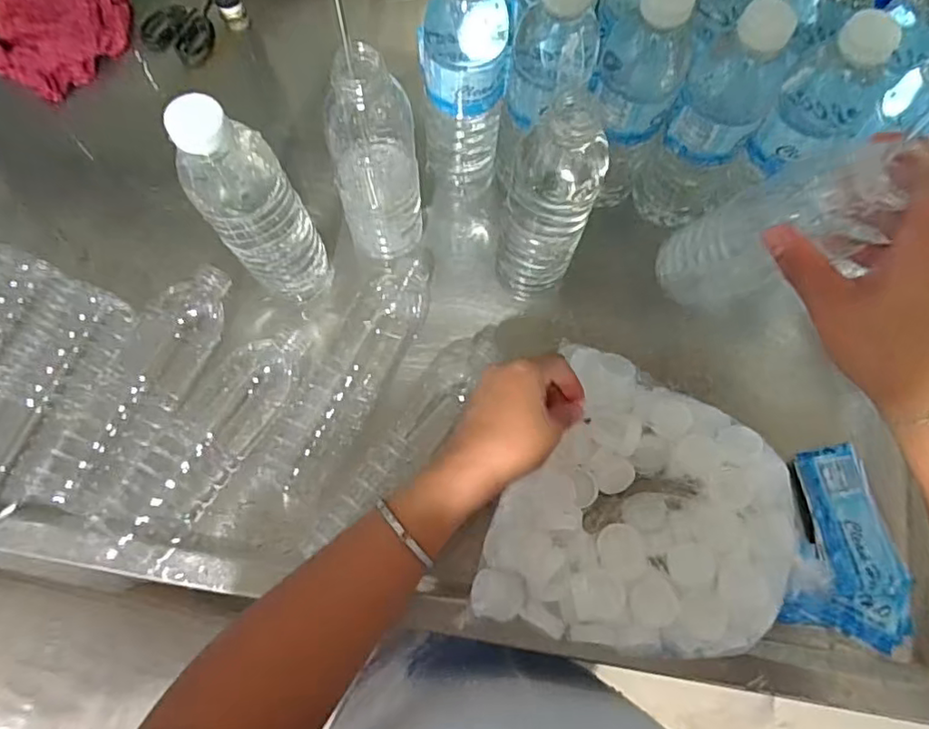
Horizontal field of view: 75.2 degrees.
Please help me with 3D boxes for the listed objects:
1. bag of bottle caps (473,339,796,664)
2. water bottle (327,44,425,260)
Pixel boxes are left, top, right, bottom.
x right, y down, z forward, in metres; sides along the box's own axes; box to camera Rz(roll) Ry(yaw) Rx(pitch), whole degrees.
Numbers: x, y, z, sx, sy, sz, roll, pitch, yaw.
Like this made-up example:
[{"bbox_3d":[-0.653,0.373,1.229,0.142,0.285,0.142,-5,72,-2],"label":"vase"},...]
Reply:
[{"bbox_3d":[0.135,0.104,0.446,0.204,0.041,0.204,17,72,4],"label":"bag of bottle caps"},{"bbox_3d":[-0.065,-0.152,0.446,0.058,0.209,0.062,-5,72,-3],"label":"water bottle"}]

